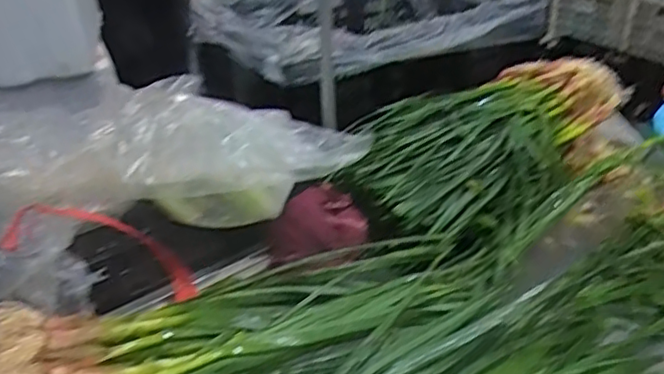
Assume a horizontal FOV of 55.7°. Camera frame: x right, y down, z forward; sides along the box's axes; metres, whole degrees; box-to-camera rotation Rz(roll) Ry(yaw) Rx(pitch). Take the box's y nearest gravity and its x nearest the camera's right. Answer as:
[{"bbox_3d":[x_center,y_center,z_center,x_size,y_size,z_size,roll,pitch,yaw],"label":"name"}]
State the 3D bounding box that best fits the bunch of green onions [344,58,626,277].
[{"bbox_3d":[0.250,-0.076,1.024,0.295,0.116,0.503,20,40,31],"label":"bunch of green onions"}]

